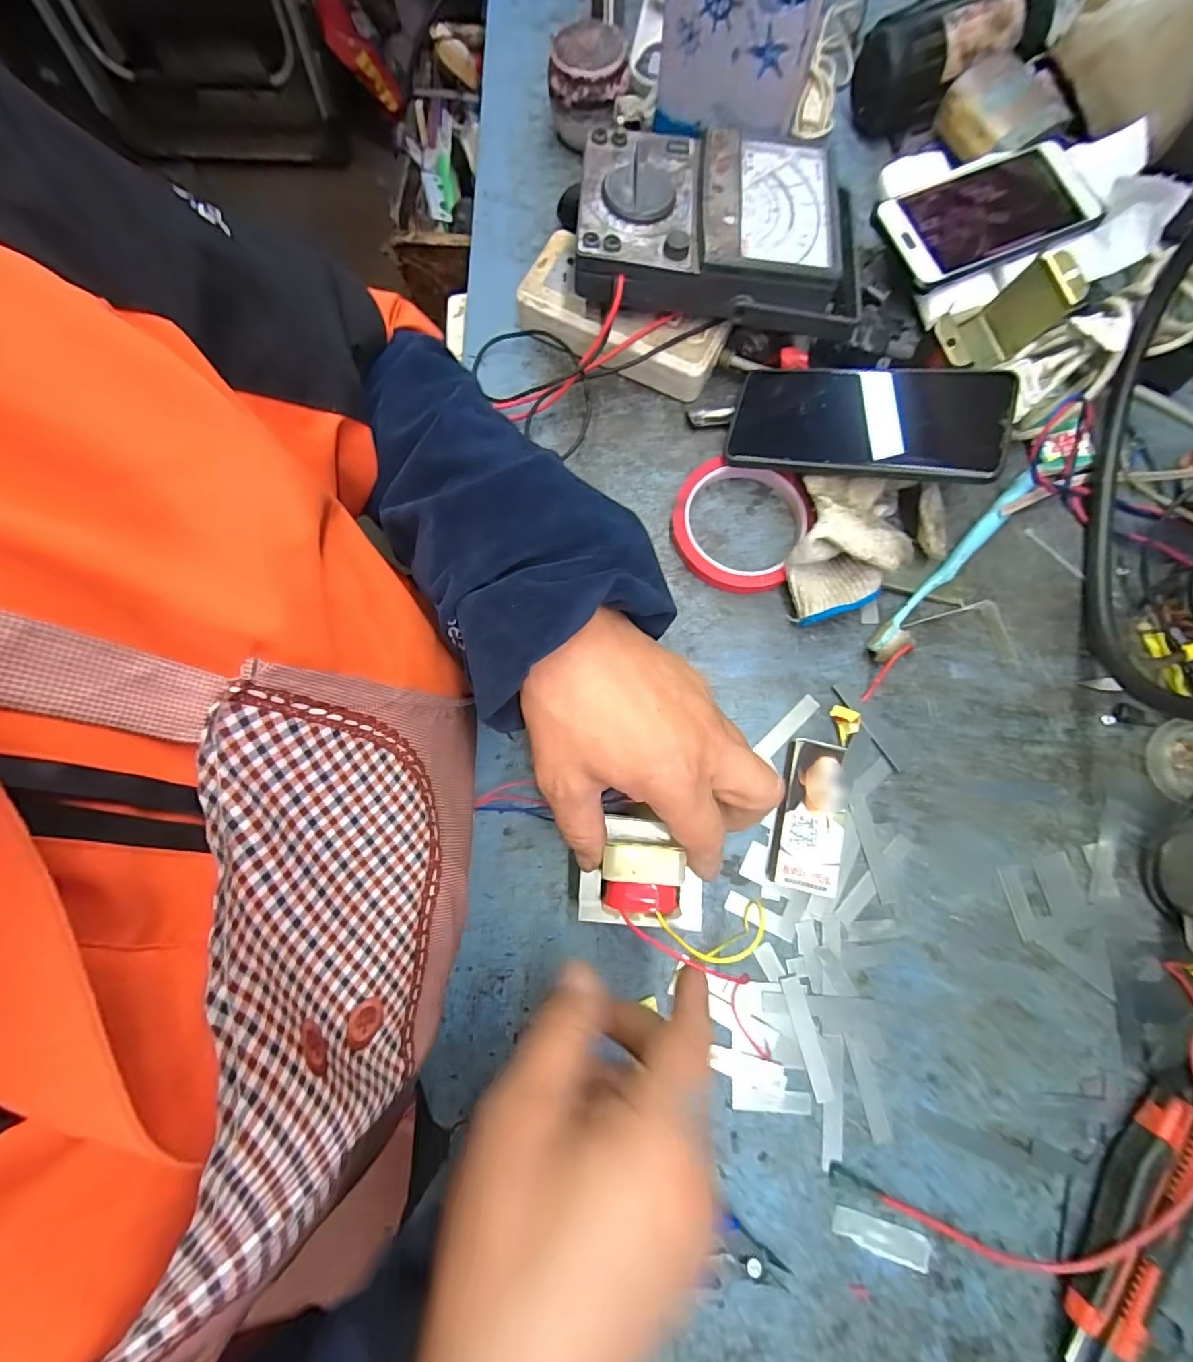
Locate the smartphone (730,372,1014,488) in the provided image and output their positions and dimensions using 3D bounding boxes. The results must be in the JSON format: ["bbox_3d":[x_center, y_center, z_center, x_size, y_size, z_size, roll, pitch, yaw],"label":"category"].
[{"bbox_3d":[0.170,-0.169,0.337,0.163,0.013,0.080,16,77,23],"label":"smartphone"}]

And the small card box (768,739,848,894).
[{"bbox_3d":[0.133,0.083,0.321,0.040,0.015,0.089,14,79,4],"label":"small card box"}]

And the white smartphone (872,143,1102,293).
[{"bbox_3d":[0.285,-0.338,0.374,0.147,0.007,0.077,-21,79,-3],"label":"white smartphone"}]

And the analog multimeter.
[{"bbox_3d":[0.083,-0.301,0.347,0.183,0.048,0.112,3,79,1],"label":"analog multimeter"}]

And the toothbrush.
[{"bbox_3d":[0.241,-0.076,0.350,0.020,0.017,0.171,44,83,9],"label":"toothbrush"}]

